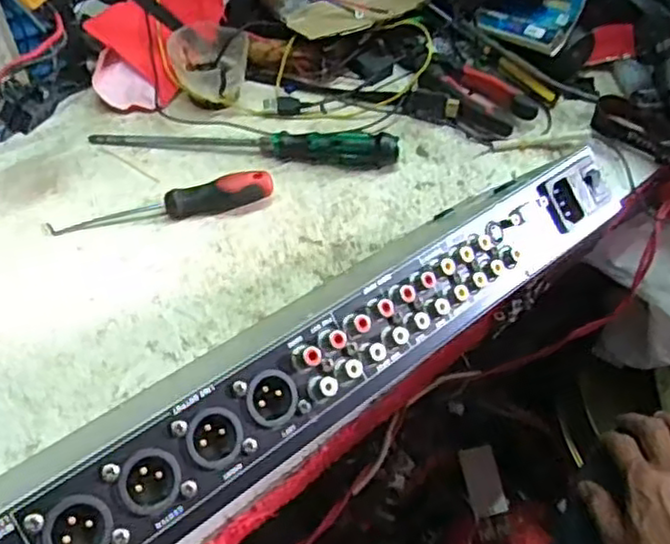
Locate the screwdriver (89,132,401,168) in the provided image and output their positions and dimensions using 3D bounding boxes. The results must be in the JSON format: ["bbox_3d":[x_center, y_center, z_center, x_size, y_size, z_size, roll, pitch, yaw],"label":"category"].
[{"bbox_3d":[-0.070,-0.103,0.546,0.237,0.025,0.023,6,54,2],"label":"screwdriver"}]

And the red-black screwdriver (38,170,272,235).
[{"bbox_3d":[-0.124,-0.047,0.503,0.160,0.025,0.023,-11,55,-10],"label":"red-black screwdriver"}]

